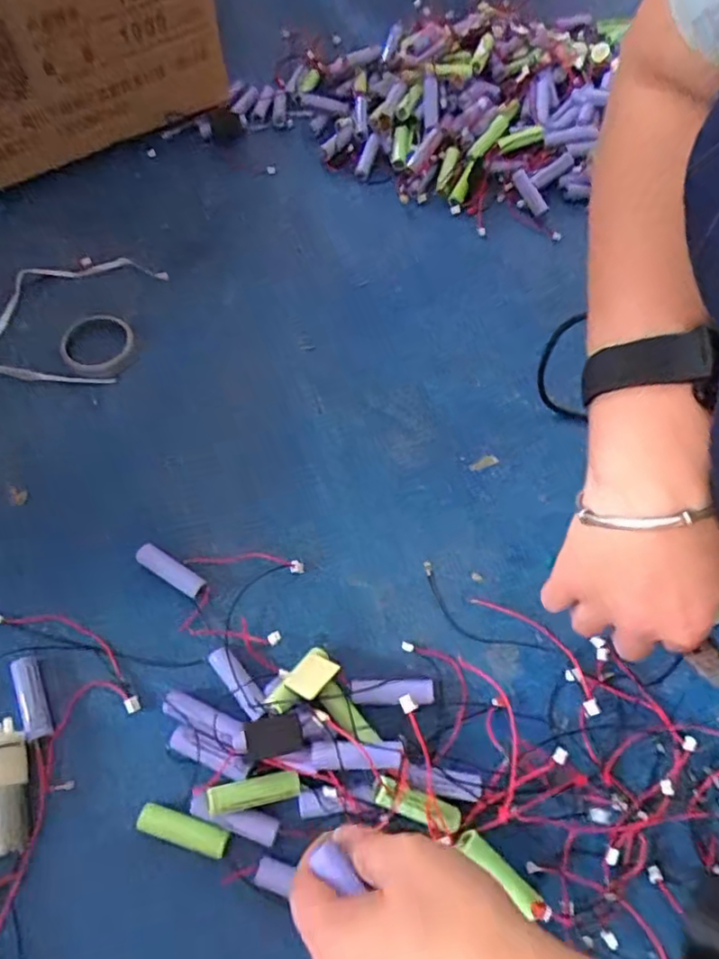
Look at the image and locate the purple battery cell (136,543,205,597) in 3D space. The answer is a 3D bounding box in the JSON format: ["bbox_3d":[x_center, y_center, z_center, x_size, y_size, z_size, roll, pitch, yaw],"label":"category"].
[{"bbox_3d":[-0.125,0.060,0.406,0.050,0.011,0.014,28,63,13],"label":"purple battery cell"}]

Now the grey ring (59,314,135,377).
[{"bbox_3d":[-0.213,-0.109,0.498,0.057,0.013,0.060,1,60,-2],"label":"grey ring"}]

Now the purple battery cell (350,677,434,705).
[{"bbox_3d":[0.020,0.128,0.372,0.049,0.011,0.016,0,60,-3],"label":"purple battery cell"}]

